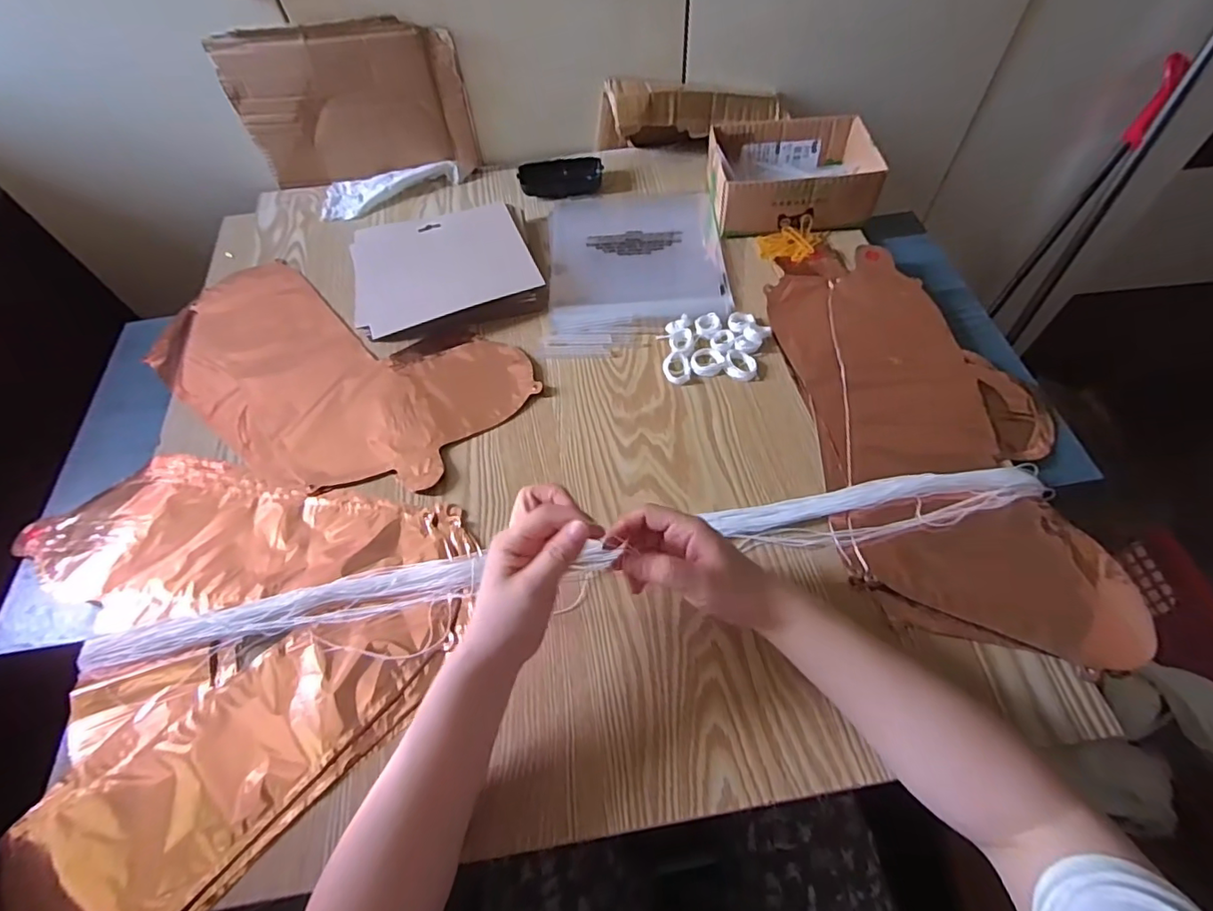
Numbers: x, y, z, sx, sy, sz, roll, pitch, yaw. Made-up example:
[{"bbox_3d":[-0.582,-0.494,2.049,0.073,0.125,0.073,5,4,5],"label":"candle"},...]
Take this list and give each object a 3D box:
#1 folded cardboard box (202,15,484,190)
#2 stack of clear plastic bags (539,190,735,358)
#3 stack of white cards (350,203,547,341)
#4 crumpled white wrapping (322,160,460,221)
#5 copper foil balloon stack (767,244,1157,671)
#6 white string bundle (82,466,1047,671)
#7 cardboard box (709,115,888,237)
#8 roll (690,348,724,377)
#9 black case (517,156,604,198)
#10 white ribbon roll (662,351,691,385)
[{"bbox_3d":[-0.311,-0.432,0.691,0.268,0.176,0.028,-7,59,0],"label":"folded cardboard box"},{"bbox_3d":[0.035,-0.226,0.658,0.204,0.018,0.273,-3,58,3],"label":"stack of clear plastic bags"},{"bbox_3d":[-0.181,-0.213,0.630,0.198,0.028,0.160,-15,59,-5],"label":"stack of white cards"},{"bbox_3d":[-0.287,-0.357,0.735,0.180,0.023,0.068,-9,59,-2],"label":"crumpled white wrapping"},{"bbox_3d":[0.300,-0.028,0.512,0.222,0.017,0.412,-5,59,1],"label":"copper foil balloon stack"},{"bbox_3d":[-0.016,0.087,0.464,0.792,0.030,0.049,-10,59,-4],"label":"white string bundle"},{"bbox_3d":[0.220,-0.338,0.666,0.184,0.061,0.136,-3,59,2],"label":"cardboard box"},{"bbox_3d":[0.104,-0.096,0.569,0.034,0.004,0.035,-2,59,3],"label":"roll"},{"bbox_3d":[-0.058,-0.365,0.724,0.107,0.022,0.050,-14,59,-5],"label":"black case"},{"bbox_3d":[0.072,-0.090,0.567,0.028,0.006,0.038,-6,59,0],"label":"white ribbon roll"}]

